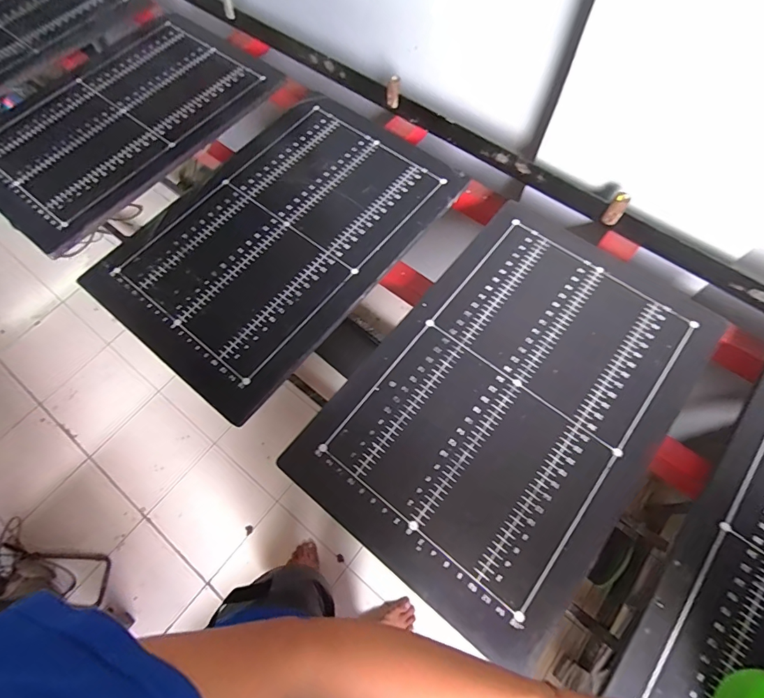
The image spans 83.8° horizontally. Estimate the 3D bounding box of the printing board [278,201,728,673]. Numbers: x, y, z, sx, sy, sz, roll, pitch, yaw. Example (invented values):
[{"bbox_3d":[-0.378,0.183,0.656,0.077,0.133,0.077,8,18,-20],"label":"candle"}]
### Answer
[{"bbox_3d":[0.195,0.056,0.621,0.386,0.010,0.592,37,71,16],"label":"printing board"}]

